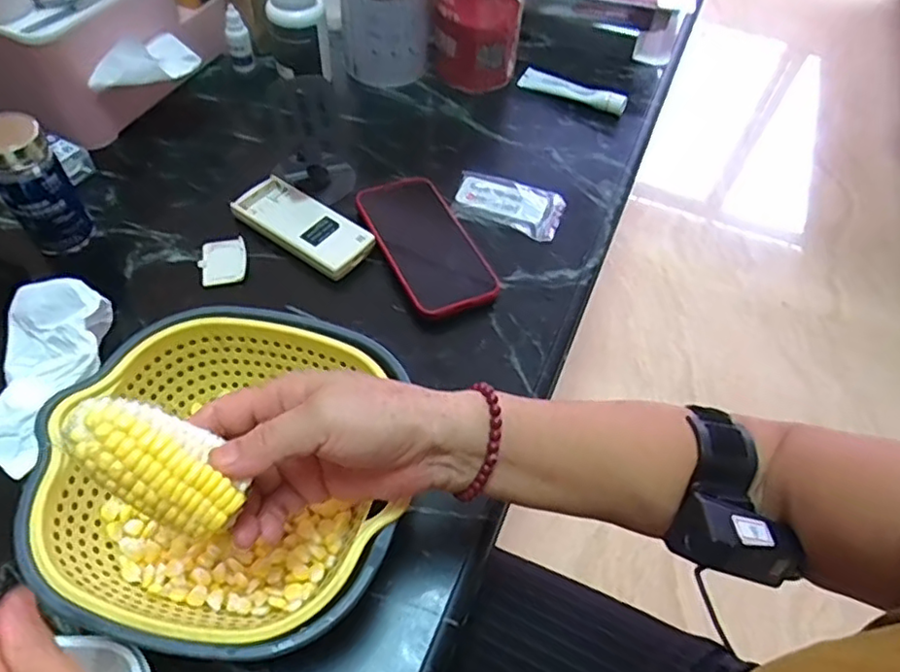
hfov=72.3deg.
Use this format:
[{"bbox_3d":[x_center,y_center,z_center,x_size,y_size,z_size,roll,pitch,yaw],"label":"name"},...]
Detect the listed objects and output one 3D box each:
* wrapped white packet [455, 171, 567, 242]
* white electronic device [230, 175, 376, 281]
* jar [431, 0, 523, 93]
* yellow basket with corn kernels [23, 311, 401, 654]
[{"bbox_3d":[0.057,-0.128,0.599,0.103,0.010,0.069,19,55,9],"label":"wrapped white packet"},{"bbox_3d":[-0.134,-0.099,0.561,0.133,0.022,0.056,33,58,18],"label":"white electronic device"},{"bbox_3d":[0.031,-0.363,0.679,0.097,0.155,0.096,2,54,-3],"label":"jar"},{"bbox_3d":[-0.129,0.090,0.378,0.190,0.090,0.201,2,54,-3],"label":"yellow basket with corn kernels"}]

